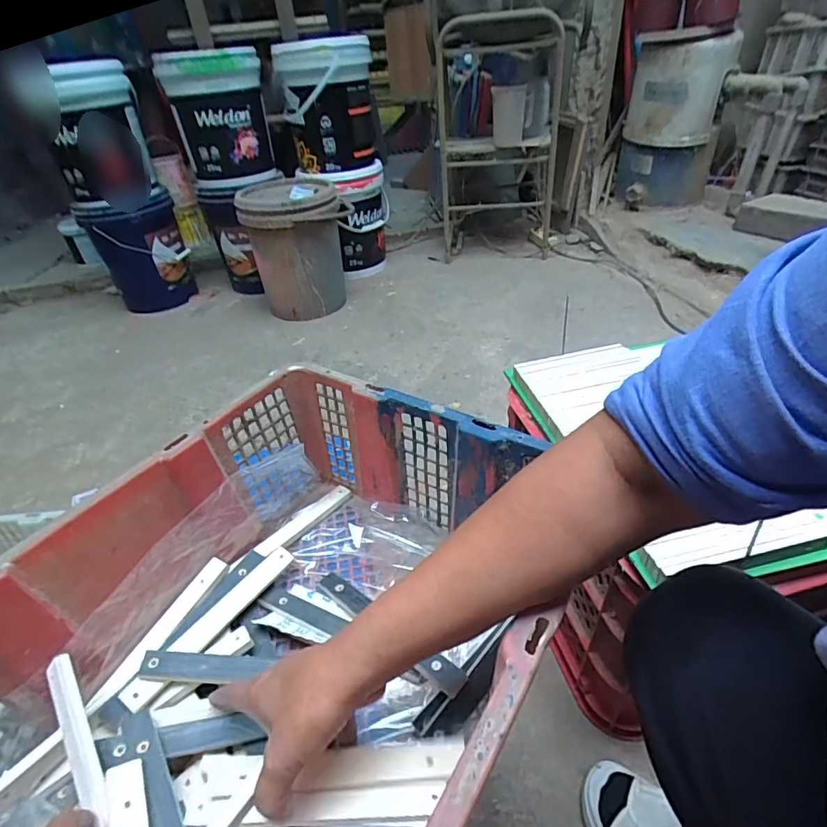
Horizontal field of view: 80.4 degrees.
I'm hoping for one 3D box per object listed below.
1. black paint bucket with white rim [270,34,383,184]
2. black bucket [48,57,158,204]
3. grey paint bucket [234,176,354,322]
[{"bbox_3d":[-0.272,-0.991,1.608,0.299,0.373,0.283,-10,39,-5],"label":"black paint bucket with white rim"},{"bbox_3d":[-0.971,-0.861,1.499,0.267,0.346,0.284,-23,41,-20],"label":"black bucket"},{"bbox_3d":[-0.361,-0.537,1.605,0.333,0.370,0.297,-17,40,-14],"label":"grey paint bucket"}]

